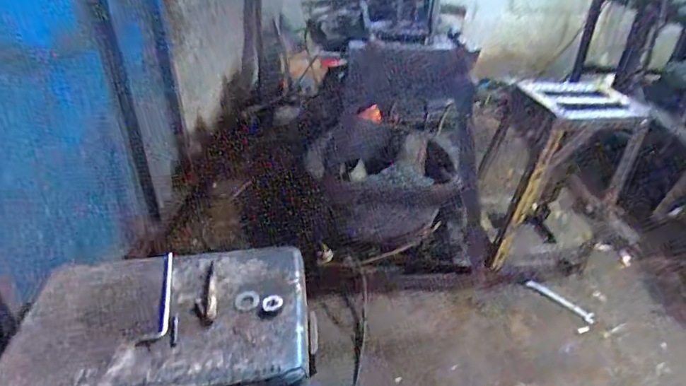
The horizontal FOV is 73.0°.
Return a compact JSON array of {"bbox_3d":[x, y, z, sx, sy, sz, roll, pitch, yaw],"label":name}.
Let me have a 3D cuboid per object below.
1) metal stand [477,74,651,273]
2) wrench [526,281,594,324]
[{"bbox_3d":[0.605,-0.046,1.388,0.305,0.526,0.274,0,31,-3],"label":"metal stand"},{"bbox_3d":[0.640,0.316,1.365,0.197,0.008,0.040,33,52,31],"label":"wrench"}]

